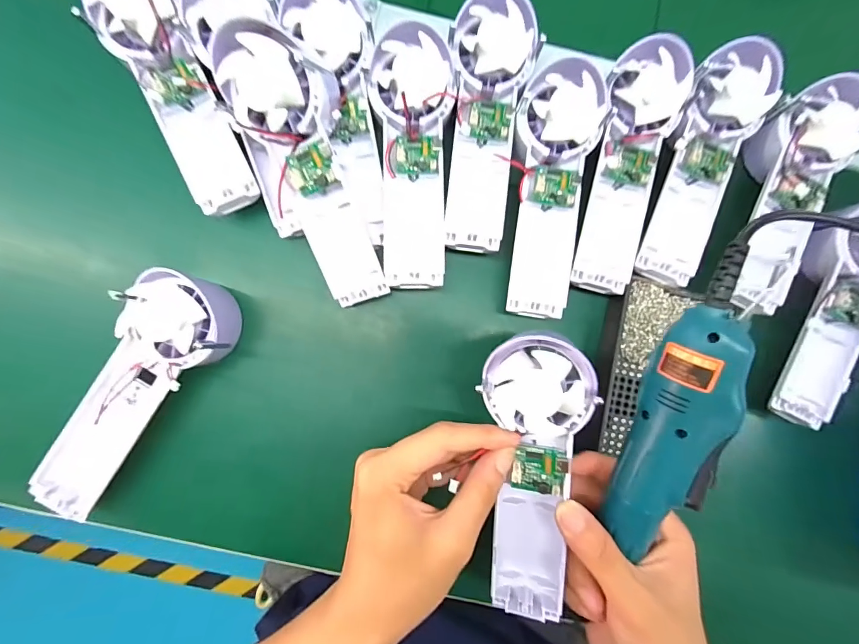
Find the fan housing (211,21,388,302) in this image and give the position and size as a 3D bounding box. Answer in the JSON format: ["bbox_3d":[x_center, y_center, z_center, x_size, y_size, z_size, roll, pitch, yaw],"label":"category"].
[{"bbox_3d":[-0.078,-0.099,0.258,0.064,0.037,0.182,-21,112,-4],"label":"fan housing"}]

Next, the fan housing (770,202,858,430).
[{"bbox_3d":[0.308,-0.006,0.283,0.066,0.050,0.173,18,85,-2],"label":"fan housing"}]

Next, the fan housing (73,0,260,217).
[{"bbox_3d":[-0.174,-0.163,0.267,0.063,0.032,0.178,-32,88,-5],"label":"fan housing"}]

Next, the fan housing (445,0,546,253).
[{"bbox_3d":[0.044,-0.140,0.267,0.057,0.028,0.172,2,86,-3],"label":"fan housing"}]

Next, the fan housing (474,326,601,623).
[{"bbox_3d":[0.061,0.094,0.229,0.059,0.029,0.174,1,102,-3],"label":"fan housing"}]

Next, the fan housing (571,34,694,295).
[{"bbox_3d":[0.144,-0.108,0.276,0.057,0.036,0.174,13,85,-2],"label":"fan housing"}]

